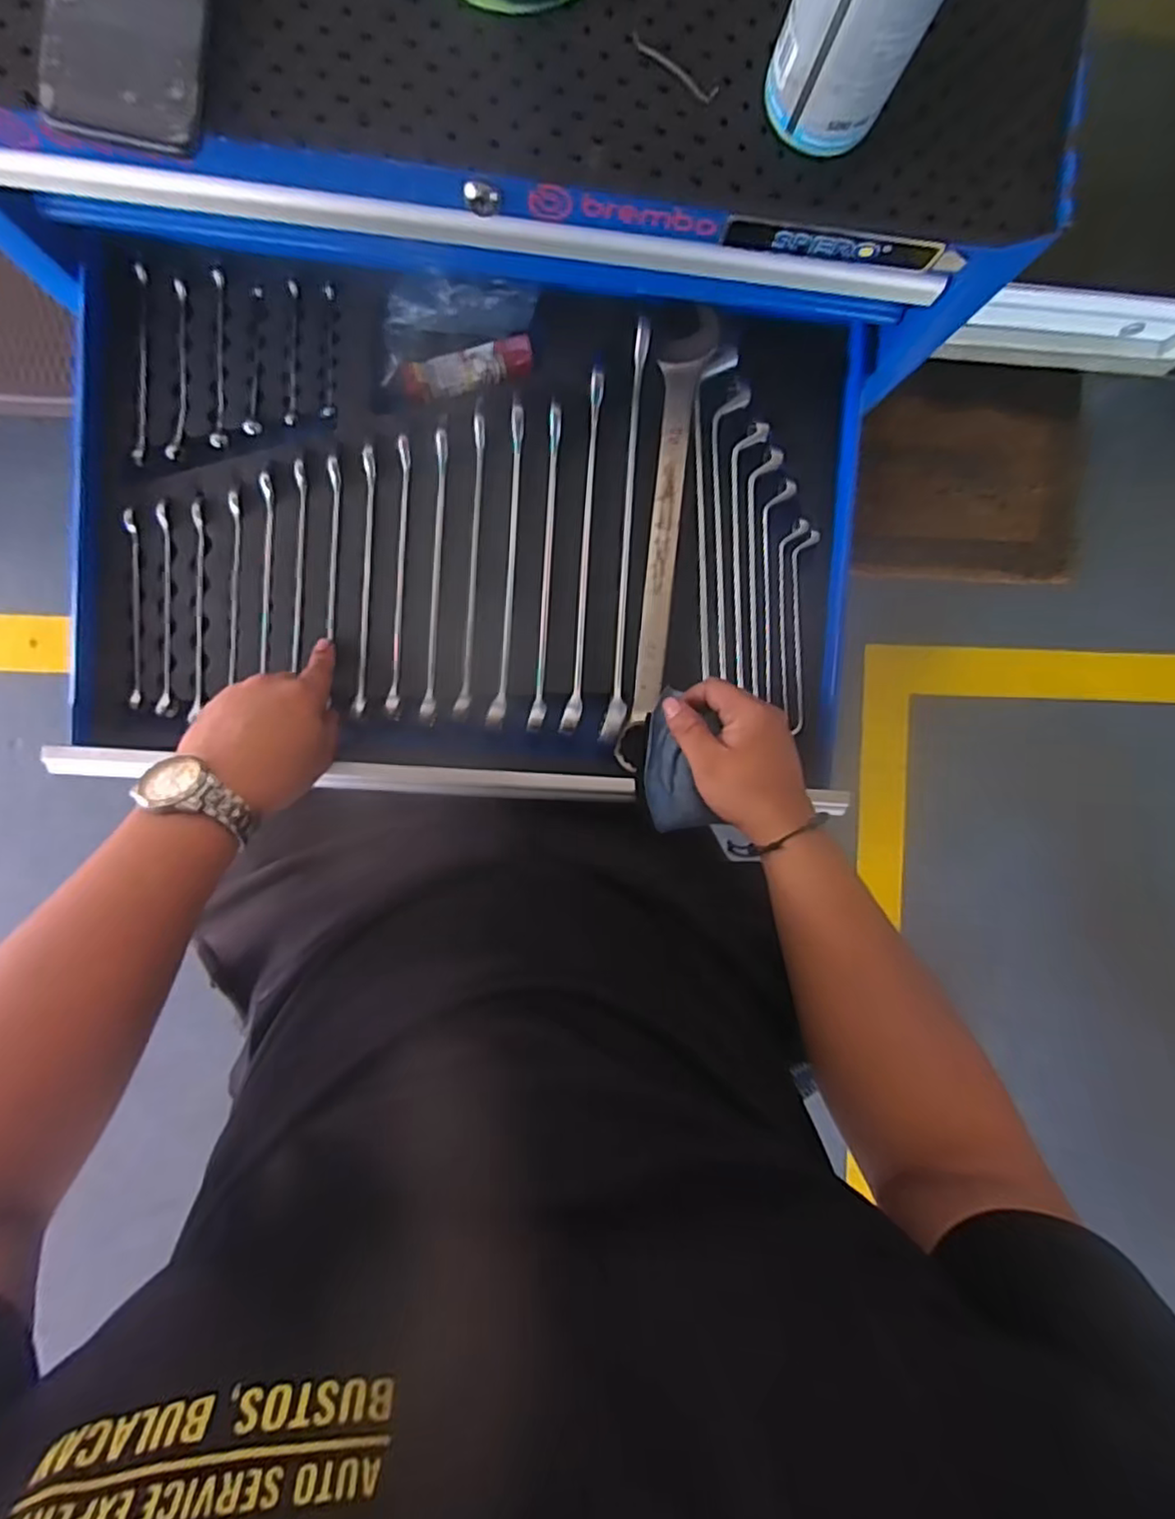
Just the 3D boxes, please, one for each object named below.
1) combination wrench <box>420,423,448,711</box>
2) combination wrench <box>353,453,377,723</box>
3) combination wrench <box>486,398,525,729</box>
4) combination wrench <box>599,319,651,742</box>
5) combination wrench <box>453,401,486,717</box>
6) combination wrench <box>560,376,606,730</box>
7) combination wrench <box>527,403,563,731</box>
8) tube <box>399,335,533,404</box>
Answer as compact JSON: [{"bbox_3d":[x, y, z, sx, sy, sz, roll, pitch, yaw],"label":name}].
[{"bbox_3d":[-0.119,-0.142,0.503,0.011,0.025,0.216,3,92,-6],"label":"combination wrench"},{"bbox_3d":[-0.174,-0.137,0.503,0.010,0.017,0.204,4,92,-6],"label":"combination wrench"},{"bbox_3d":[-0.062,-0.149,0.506,0.013,0.024,0.247,5,92,-6],"label":"combination wrench"},{"bbox_3d":[0.032,-0.172,0.505,0.018,0.025,0.314,5,92,-6],"label":"combination wrench"},{"bbox_3d":[-0.090,-0.153,0.506,0.013,0.022,0.236,5,92,-6],"label":"combination wrench"},{"bbox_3d":[-0.002,-0.160,0.507,0.015,0.026,0.275,5,92,-6],"label":"combination wrench"},{"bbox_3d":[-0.032,-0.147,0.508,0.013,0.022,0.246,4,92,-6],"label":"combination wrench"},{"bbox_3d":[-0.094,-0.306,0.505,0.102,0.026,0.027,-13,94,-5],"label":"tube"}]

